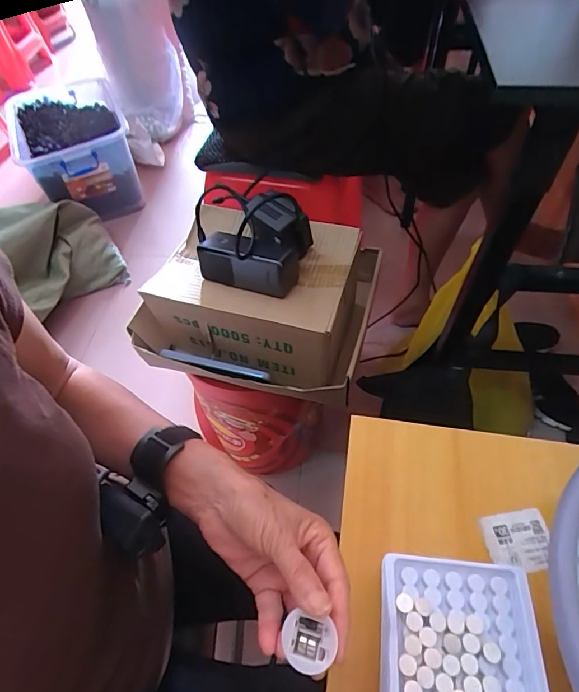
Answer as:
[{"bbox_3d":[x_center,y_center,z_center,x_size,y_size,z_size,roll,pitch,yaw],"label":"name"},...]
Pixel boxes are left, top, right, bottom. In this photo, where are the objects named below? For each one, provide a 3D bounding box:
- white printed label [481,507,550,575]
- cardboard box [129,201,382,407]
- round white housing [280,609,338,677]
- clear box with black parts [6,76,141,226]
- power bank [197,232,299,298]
[{"bbox_3d":[0.200,0.171,0.383,0.055,0.007,0.046,-8,53,-2],"label":"white printed label"},{"bbox_3d":[-0.054,-0.063,0.635,0.310,0.154,0.226,11,55,12],"label":"cardboard box"},{"bbox_3d":[0.012,0.174,0.257,0.028,0.011,0.028,-8,66,19],"label":"round white housing"},{"bbox_3d":[-0.654,-0.612,1.389,0.287,0.235,0.412,-23,55,-12],"label":"clear box with black parts"},{"bbox_3d":[-0.056,-0.112,0.577,0.132,0.058,0.057,12,55,13],"label":"power bank"}]

